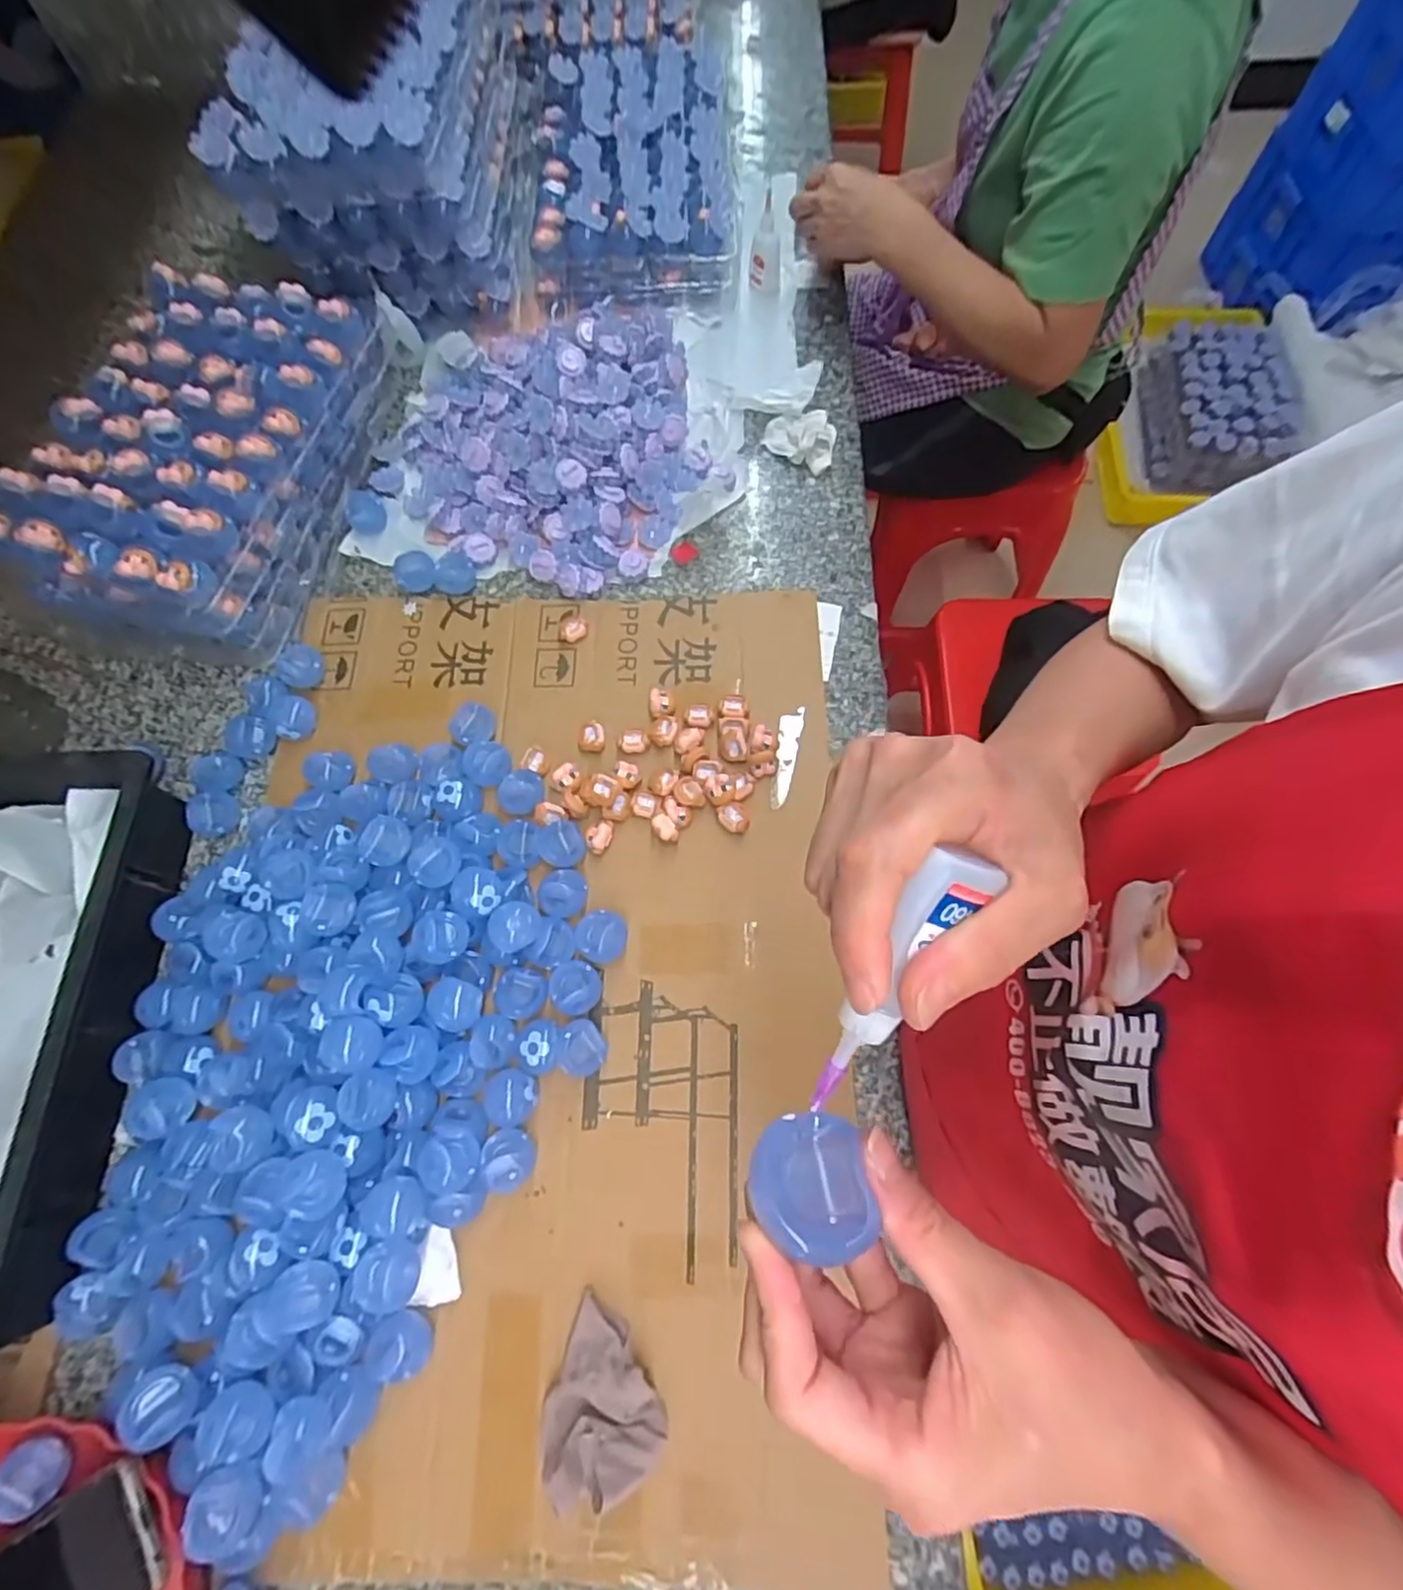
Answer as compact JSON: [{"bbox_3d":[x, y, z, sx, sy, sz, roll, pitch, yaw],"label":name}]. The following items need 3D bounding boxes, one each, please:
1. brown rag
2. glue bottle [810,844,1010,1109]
[{"bbox_3d":[-0.075,0.411,0.458,0.078,0.047,0.102,-23,71,-5],"label":"brown rag"},{"bbox_3d":[0.059,0.056,0.198,0.023,0.023,0.092,24,115,11],"label":"glue bottle"}]

